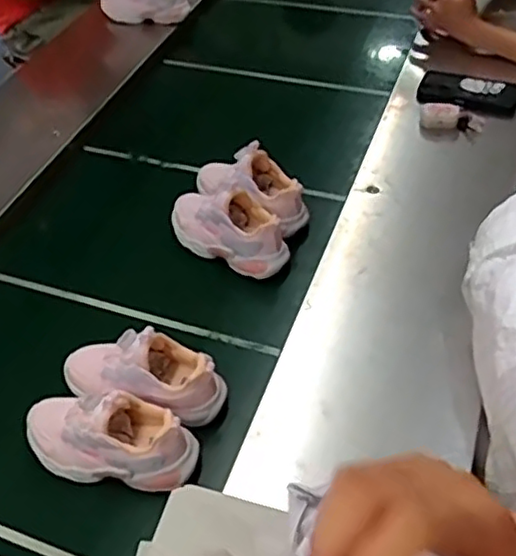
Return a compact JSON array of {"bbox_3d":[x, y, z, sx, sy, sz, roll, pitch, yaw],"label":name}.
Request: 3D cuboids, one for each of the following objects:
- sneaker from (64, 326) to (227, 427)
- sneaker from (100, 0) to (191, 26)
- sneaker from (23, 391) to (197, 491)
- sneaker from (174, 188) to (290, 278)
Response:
[{"bbox_3d":[-0.137,0.108,0.759,0.196,0.104,0.074,11,49,13],"label":"sneaker"},{"bbox_3d":[-0.242,-0.615,1.419,0.202,0.112,0.093,8,47,28],"label":"sneaker"},{"bbox_3d":[-0.167,0.165,0.705,0.198,0.091,0.075,6,48,9],"label":"sneaker"},{"bbox_3d":[-0.047,-0.080,0.929,0.202,0.099,0.072,21,52,22],"label":"sneaker"}]

